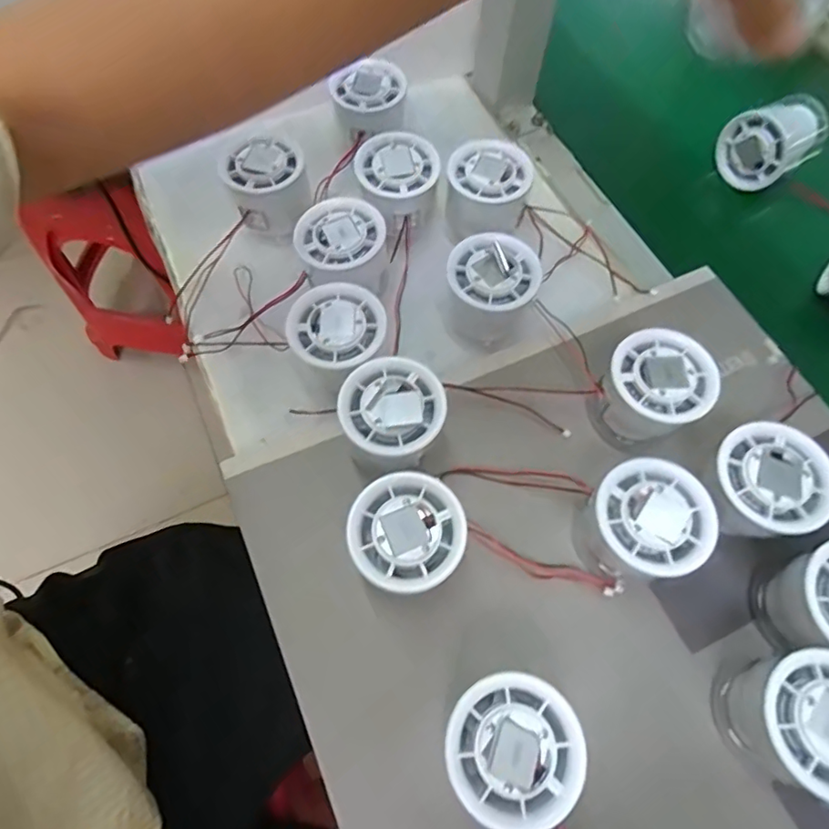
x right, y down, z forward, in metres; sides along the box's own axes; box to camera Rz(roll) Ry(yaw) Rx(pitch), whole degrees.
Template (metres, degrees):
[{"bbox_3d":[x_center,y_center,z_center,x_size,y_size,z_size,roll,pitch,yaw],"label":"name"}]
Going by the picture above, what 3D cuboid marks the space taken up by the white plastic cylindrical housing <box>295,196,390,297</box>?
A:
[{"bbox_3d":[-0.046,-0.104,0.357,0.056,0.050,0.054,1,66,-1],"label":"white plastic cylindrical housing"}]

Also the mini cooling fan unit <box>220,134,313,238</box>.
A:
[{"bbox_3d":[-0.102,-0.160,0.377,0.053,0.045,0.044,-16,68,-9],"label":"mini cooling fan unit"}]

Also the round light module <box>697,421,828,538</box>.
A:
[{"bbox_3d":[0.186,0.040,0.296,0.056,0.051,0.057,1,66,-1],"label":"round light module"}]

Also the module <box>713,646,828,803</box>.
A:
[{"bbox_3d":[0.179,0.143,0.252,0.057,0.054,0.056,1,66,-1],"label":"module"}]

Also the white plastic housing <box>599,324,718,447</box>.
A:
[{"bbox_3d":[0.138,-0.012,0.320,0.057,0.051,0.055,1,66,-1],"label":"white plastic housing"}]

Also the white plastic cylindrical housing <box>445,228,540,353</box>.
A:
[{"bbox_3d":[0.049,-0.078,0.349,0.055,0.064,0.053,1,66,-1],"label":"white plastic cylindrical housing"}]

